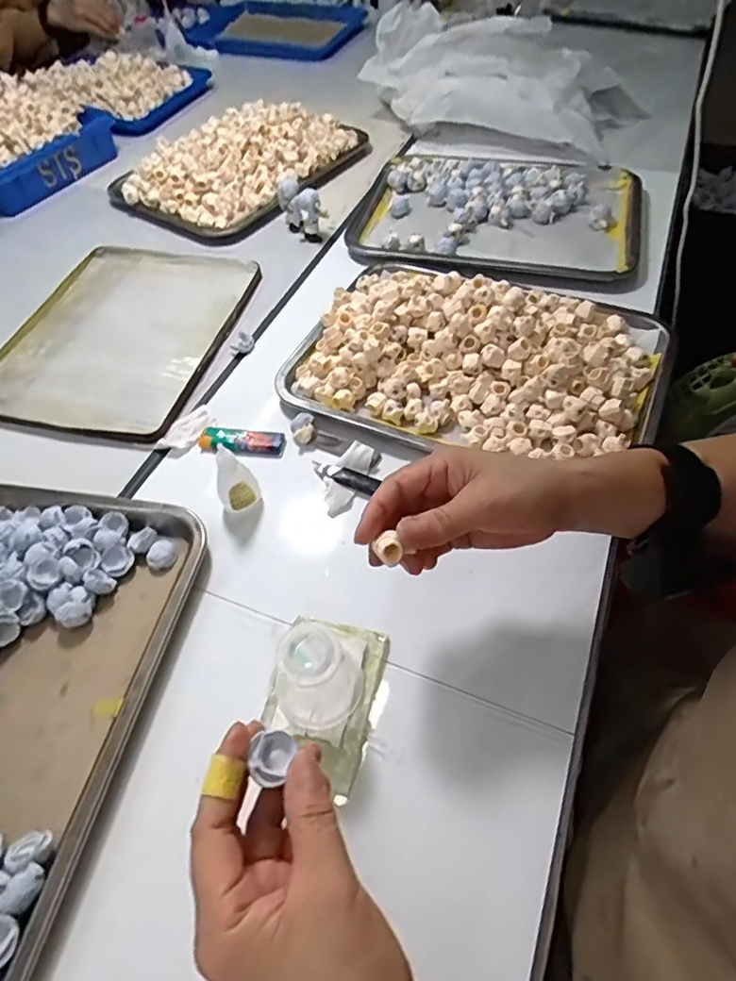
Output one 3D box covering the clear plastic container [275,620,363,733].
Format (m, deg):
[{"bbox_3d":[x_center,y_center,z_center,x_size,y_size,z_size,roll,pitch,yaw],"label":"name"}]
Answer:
[{"bbox_3d":[-0.033,0.122,0.356,0.050,0.074,0.053,21,58,17],"label":"clear plastic container"}]

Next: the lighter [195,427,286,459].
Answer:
[{"bbox_3d":[-0.123,-0.048,0.538,0.082,0.012,0.030,7,55,8],"label":"lighter"}]

